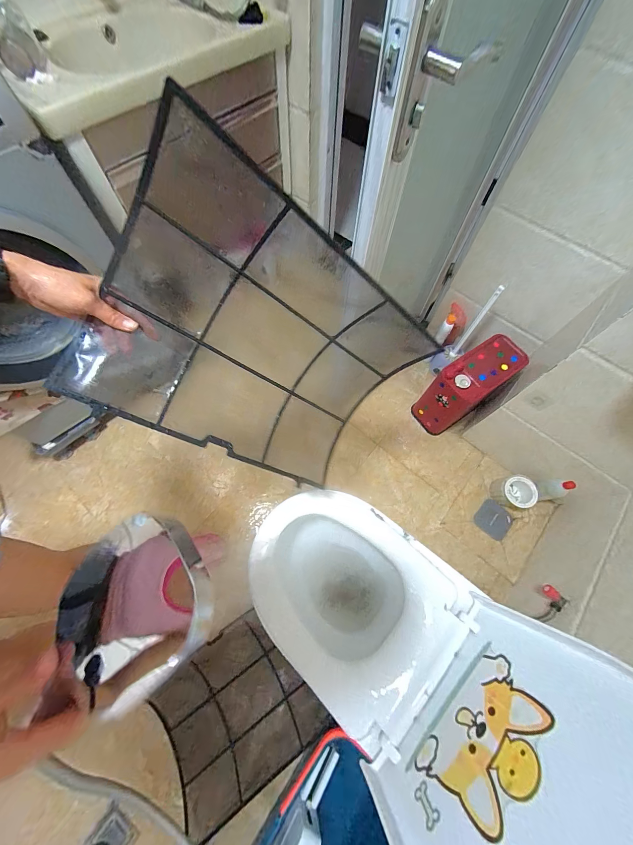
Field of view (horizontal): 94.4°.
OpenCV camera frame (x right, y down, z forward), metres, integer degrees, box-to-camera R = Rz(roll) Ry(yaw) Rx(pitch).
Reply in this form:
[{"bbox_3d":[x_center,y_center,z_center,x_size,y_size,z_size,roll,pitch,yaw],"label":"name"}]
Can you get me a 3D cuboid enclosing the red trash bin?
[{"bbox_3d":[0.562,-0.127,1.118,0.291,0.306,0.147,-31,71,-13],"label":"red trash bin"}]

